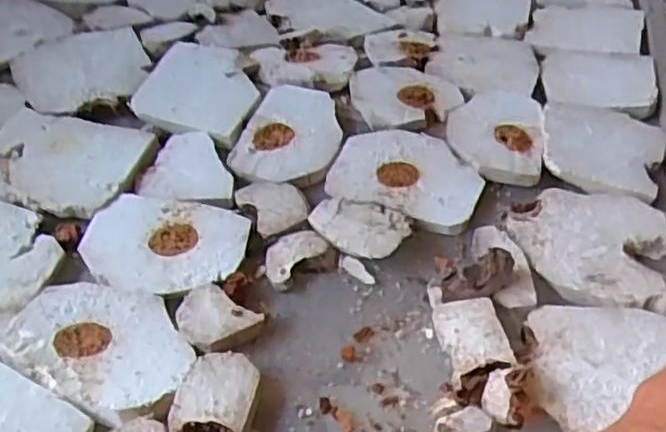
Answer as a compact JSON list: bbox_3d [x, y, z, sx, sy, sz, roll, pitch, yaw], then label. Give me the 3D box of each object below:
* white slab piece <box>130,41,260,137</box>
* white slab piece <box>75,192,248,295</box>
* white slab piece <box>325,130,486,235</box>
[{"bbox_3d":[-0.110,-0.110,0.585,0.094,0.010,0.103,14,45,8],"label":"white slab piece"},{"bbox_3d":[-0.115,0.019,0.474,0.106,0.011,0.080,11,45,5],"label":"white slab piece"},{"bbox_3d":[0.057,-0.031,0.532,0.109,0.016,0.080,21,47,14],"label":"white slab piece"}]

